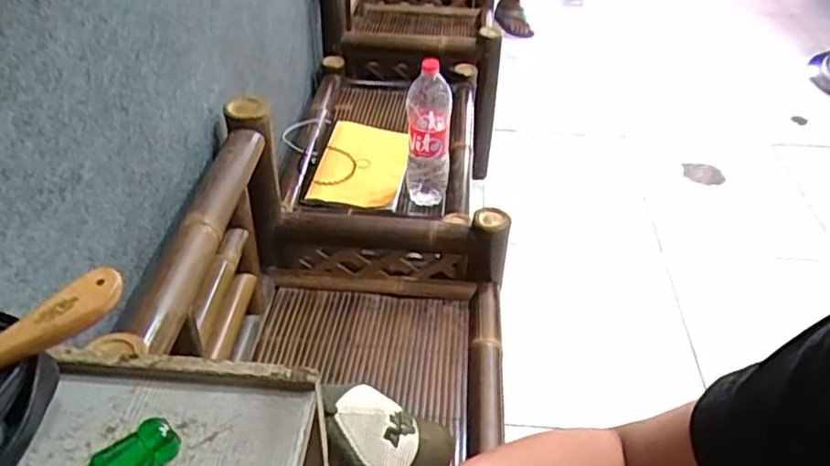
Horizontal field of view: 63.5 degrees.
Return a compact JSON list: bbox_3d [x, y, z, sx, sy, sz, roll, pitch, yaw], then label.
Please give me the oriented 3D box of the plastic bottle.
[{"bbox_3d":[0.028,-0.214,1.393,0.089,0.315,0.077,2,41,2],"label":"plastic bottle"}]

